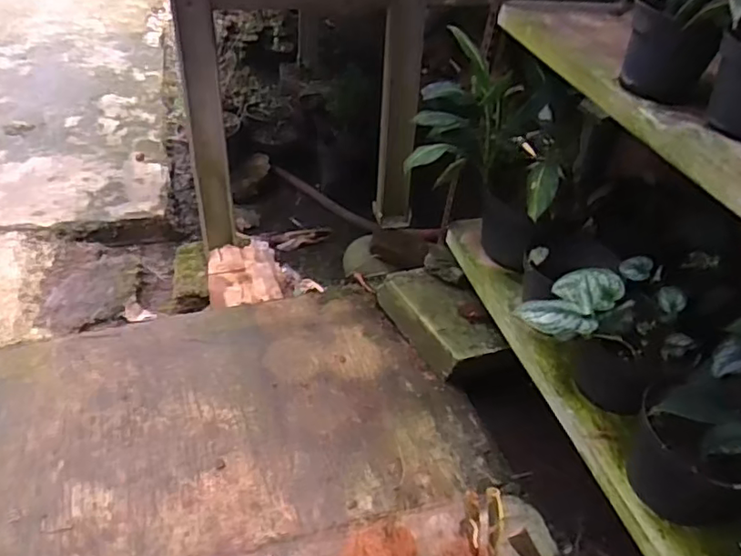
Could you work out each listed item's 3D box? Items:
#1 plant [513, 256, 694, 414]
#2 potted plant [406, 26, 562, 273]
[{"bbox_3d":[0.340,0.098,0.866,0.191,0.200,0.257,33,45,30],"label":"plant"},{"bbox_3d":[0.203,-0.201,1.087,0.268,0.356,0.206,18,39,15],"label":"potted plant"}]

